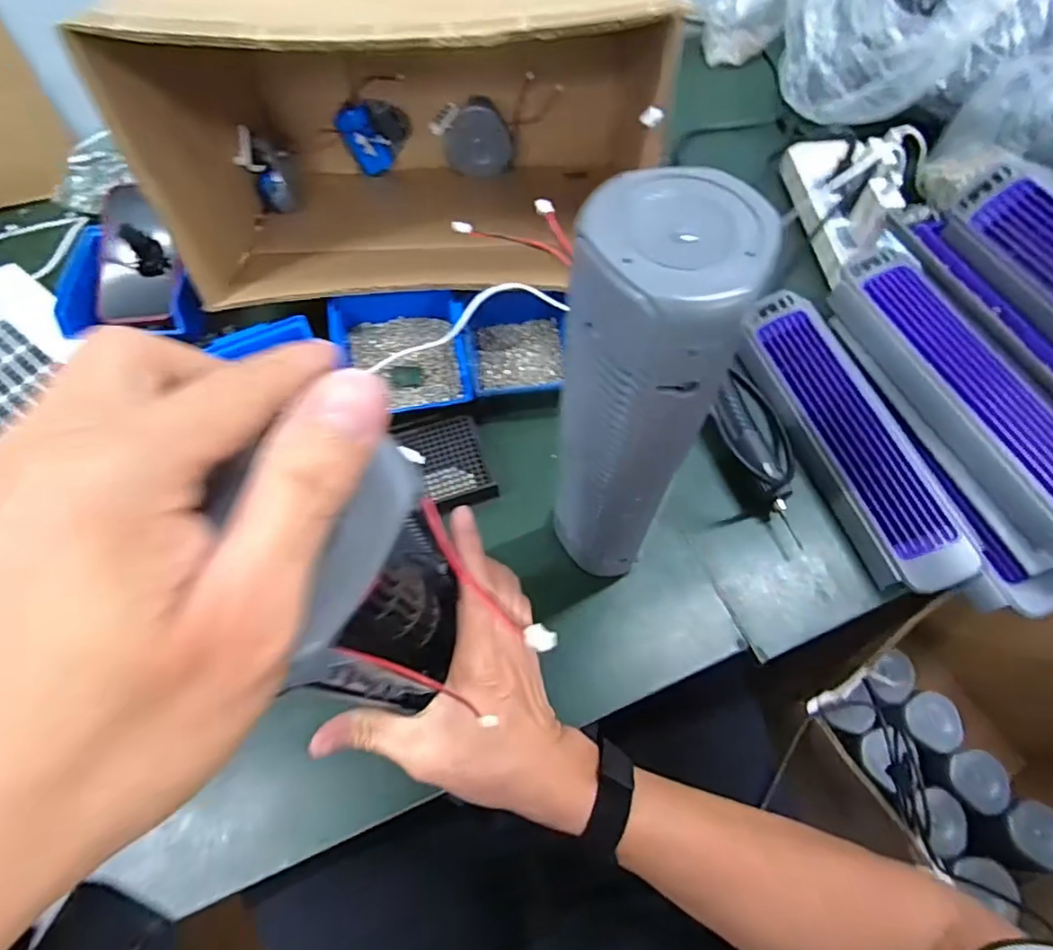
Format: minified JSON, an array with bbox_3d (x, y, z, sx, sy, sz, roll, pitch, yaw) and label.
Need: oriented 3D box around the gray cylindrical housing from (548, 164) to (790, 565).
[{"bbox_3d":[0.060,-0.018,0.358,0.082,0.310,0.088,18,64,10],"label":"gray cylindrical housing"}]

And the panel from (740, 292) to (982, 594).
[{"bbox_3d":[0.286,-0.041,0.517,0.079,0.041,0.299,-16,64,-8],"label":"panel"}]

